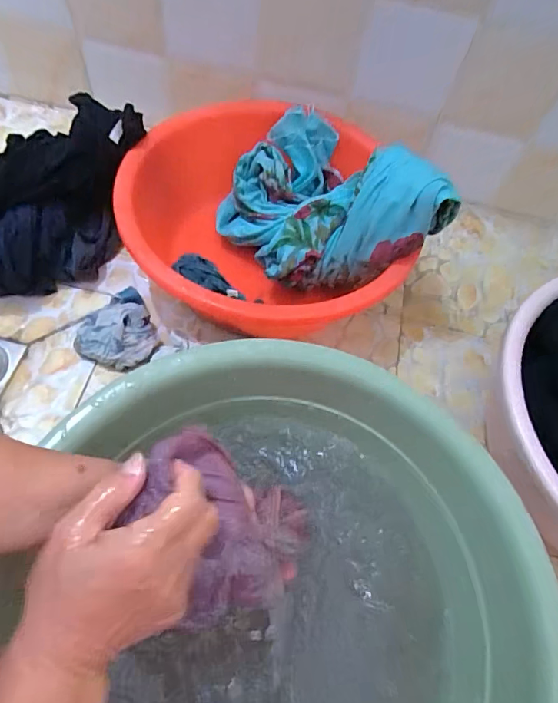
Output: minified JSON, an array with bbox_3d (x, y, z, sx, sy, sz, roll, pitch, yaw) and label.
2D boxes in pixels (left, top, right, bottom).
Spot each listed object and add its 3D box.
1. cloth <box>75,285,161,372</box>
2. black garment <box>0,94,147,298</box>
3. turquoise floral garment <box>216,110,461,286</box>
[{"bbox_3d":[-0.211,-0.036,0.616,0.106,0.039,0.114,24,62,4],"label":"cloth"},{"bbox_3d":[-0.321,-0.191,0.627,0.136,0.162,0.325,44,65,13],"label":"black garment"},{"bbox_3d":[0.047,-0.219,0.639,0.212,0.194,0.305,-20,66,-16],"label":"turquoise floral garment"}]

